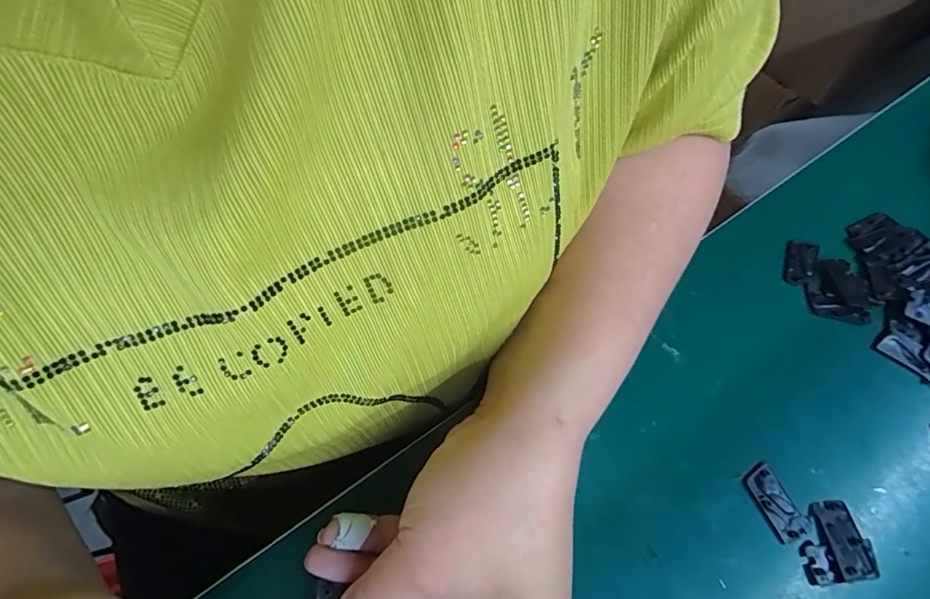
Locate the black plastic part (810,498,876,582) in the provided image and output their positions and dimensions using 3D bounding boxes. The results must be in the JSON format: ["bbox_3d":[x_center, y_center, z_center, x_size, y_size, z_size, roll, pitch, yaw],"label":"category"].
[{"bbox_3d":[0.181,0.115,0.238,0.017,0.005,0.034,-1,64,-3],"label":"black plastic part"}]

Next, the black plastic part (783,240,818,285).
[{"bbox_3d":[0.209,-0.023,0.309,0.017,0.004,0.032,22,65,8],"label":"black plastic part"}]

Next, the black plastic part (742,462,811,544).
[{"bbox_3d":[0.154,0.101,0.245,0.018,0.004,0.034,-22,67,-13],"label":"black plastic part"}]

